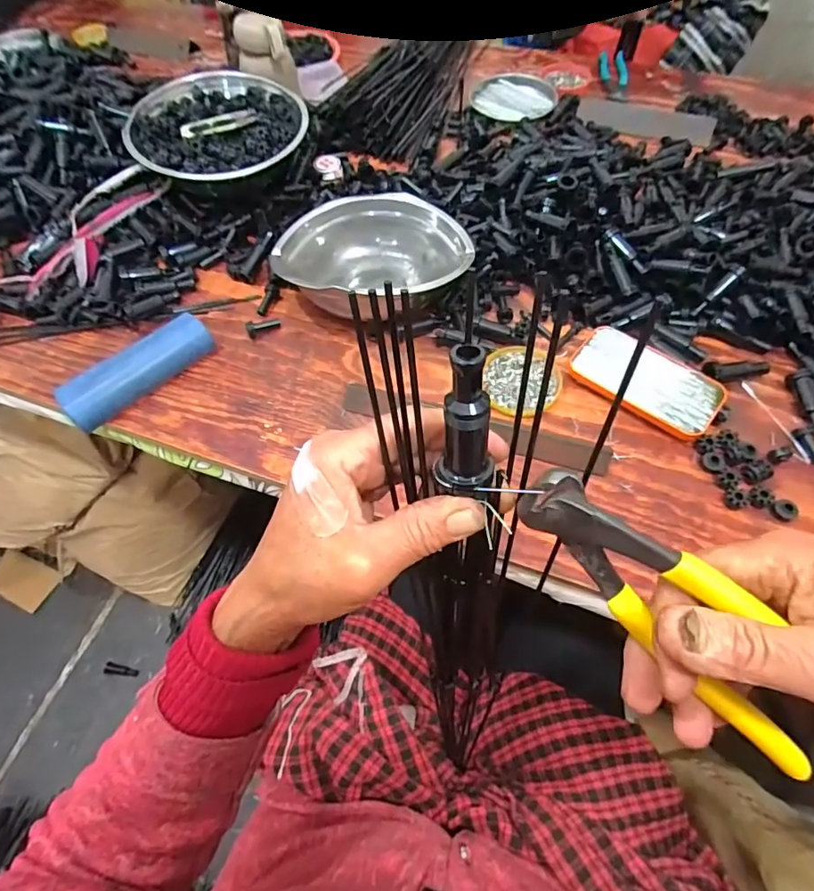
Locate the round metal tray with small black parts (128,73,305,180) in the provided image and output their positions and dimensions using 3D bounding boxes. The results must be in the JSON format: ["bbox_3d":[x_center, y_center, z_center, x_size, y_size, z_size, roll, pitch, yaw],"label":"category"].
[{"bbox_3d":[-0.256,-0.417,0.670,0.216,0.053,0.183,-34,65,-16],"label":"round metal tray with small black parts"}]

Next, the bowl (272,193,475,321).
[{"bbox_3d":[-0.039,-0.224,0.595,0.219,0.059,0.160,-6,60,-1],"label":"bowl"}]

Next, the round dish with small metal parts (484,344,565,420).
[{"bbox_3d":[0.122,-0.070,0.537,0.080,0.011,0.089,4,61,4],"label":"round dish with small metal parts"}]

